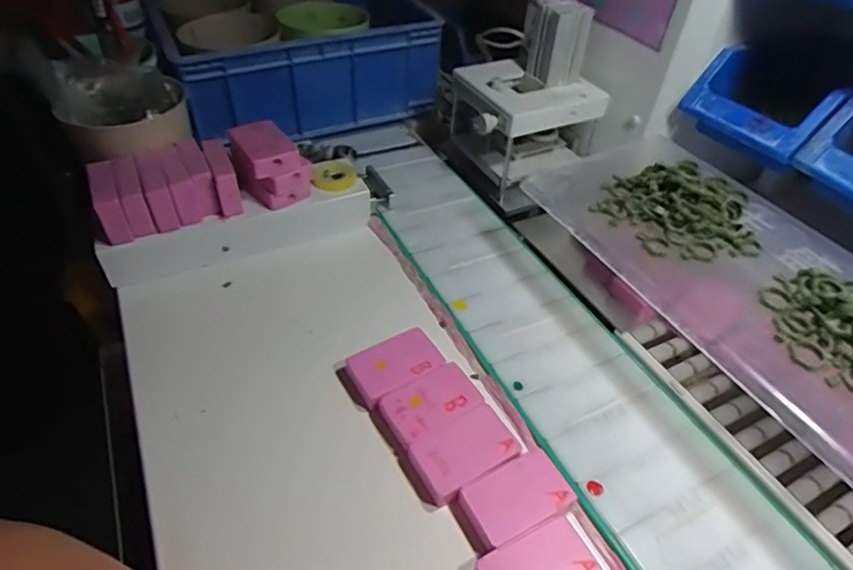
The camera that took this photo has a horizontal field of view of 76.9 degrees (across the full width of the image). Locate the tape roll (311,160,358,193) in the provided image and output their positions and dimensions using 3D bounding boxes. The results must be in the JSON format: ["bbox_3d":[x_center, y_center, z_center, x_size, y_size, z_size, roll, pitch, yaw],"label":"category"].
[{"bbox_3d":[-0.095,-0.117,0.561,0.043,0.014,0.053,0,44,-5],"label":"tape roll"}]

